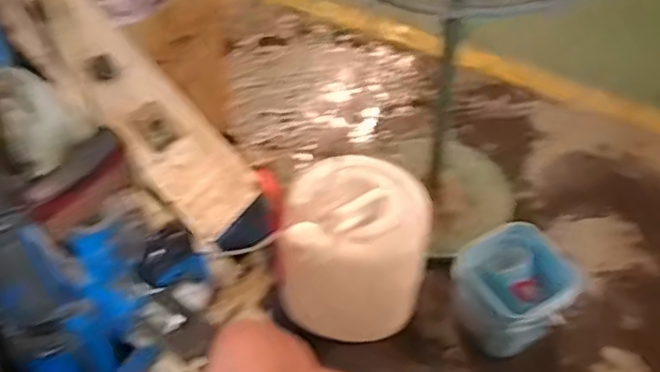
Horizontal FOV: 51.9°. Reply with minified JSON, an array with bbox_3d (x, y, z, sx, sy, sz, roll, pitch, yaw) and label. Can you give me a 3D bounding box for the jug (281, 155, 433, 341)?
[{"bbox_3d":[0.054,0.120,1.423,0.288,0.290,0.290,0,49,0],"label":"jug"}]

